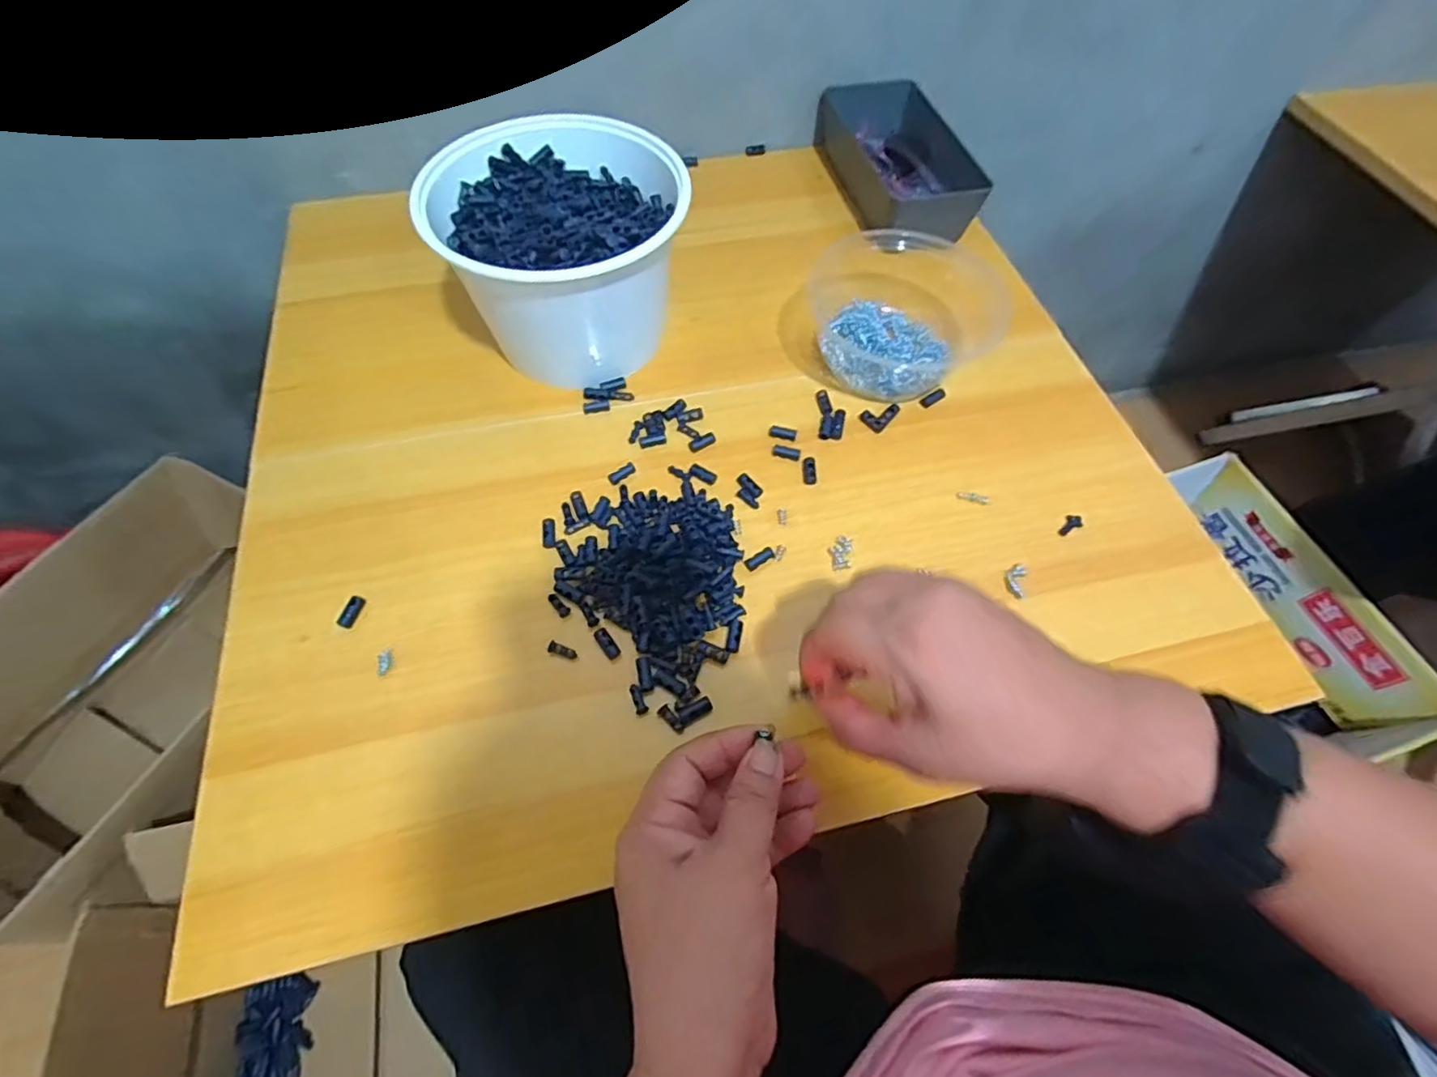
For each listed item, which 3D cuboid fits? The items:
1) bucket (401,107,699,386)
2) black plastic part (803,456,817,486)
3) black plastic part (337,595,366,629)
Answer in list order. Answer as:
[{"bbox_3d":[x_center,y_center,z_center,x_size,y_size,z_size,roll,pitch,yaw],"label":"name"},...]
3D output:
[{"bbox_3d":[-0.105,-0.195,0.439,0.161,0.104,0.150,1,60,-2],"label":"bucket"},{"bbox_3d":[0.061,-0.045,0.425,0.008,0.004,0.020,2,60,-2],"label":"black plastic part"},{"bbox_3d":[-0.211,0.042,0.366,0.006,0.010,0.019,11,61,4],"label":"black plastic part"}]

